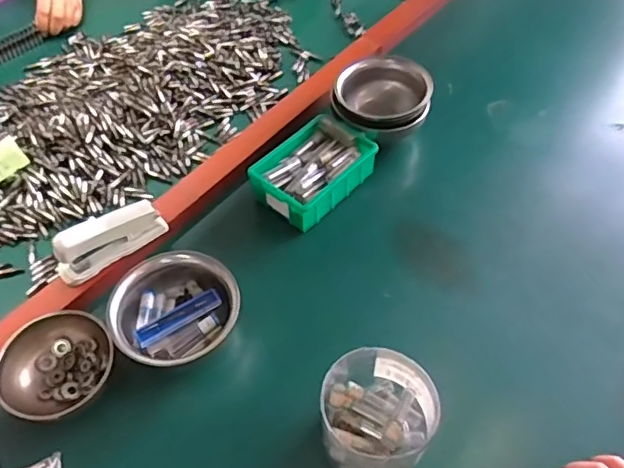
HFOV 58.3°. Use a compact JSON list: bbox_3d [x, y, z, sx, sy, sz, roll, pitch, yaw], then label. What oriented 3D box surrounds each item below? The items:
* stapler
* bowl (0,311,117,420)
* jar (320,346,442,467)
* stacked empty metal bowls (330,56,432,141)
[{"bbox_3d":[-0.230,0.006,0.637,0.124,0.063,0.030,-36,61,-24],"label":"stapler"},{"bbox_3d":[-0.258,0.132,0.567,0.108,0.041,0.103,0,53,0],"label":"bowl"},{"bbox_3d":[0.055,0.173,0.525,0.109,0.098,0.100,0,53,0],"label":"jar"},{"bbox_3d":[0.094,-0.181,0.756,0.130,0.061,0.103,5,53,4],"label":"stacked empty metal bowls"}]

